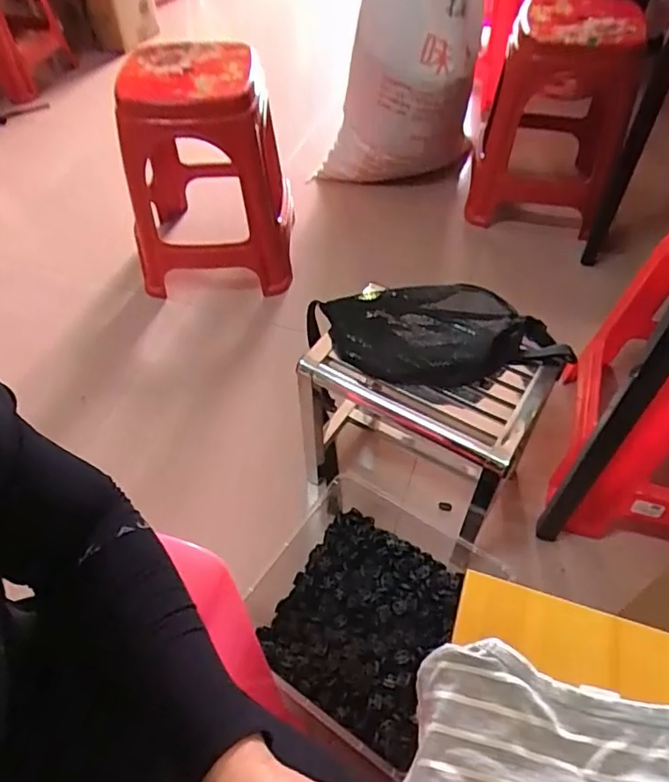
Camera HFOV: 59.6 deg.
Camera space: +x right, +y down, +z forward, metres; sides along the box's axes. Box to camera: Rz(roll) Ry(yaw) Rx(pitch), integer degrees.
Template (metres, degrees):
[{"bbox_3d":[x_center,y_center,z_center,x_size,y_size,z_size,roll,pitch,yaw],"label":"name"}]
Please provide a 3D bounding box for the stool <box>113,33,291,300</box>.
[{"bbox_3d":[-0.287,-0.480,1.294,0.339,0.430,0.351,-9,52,-5],"label":"stool"}]

